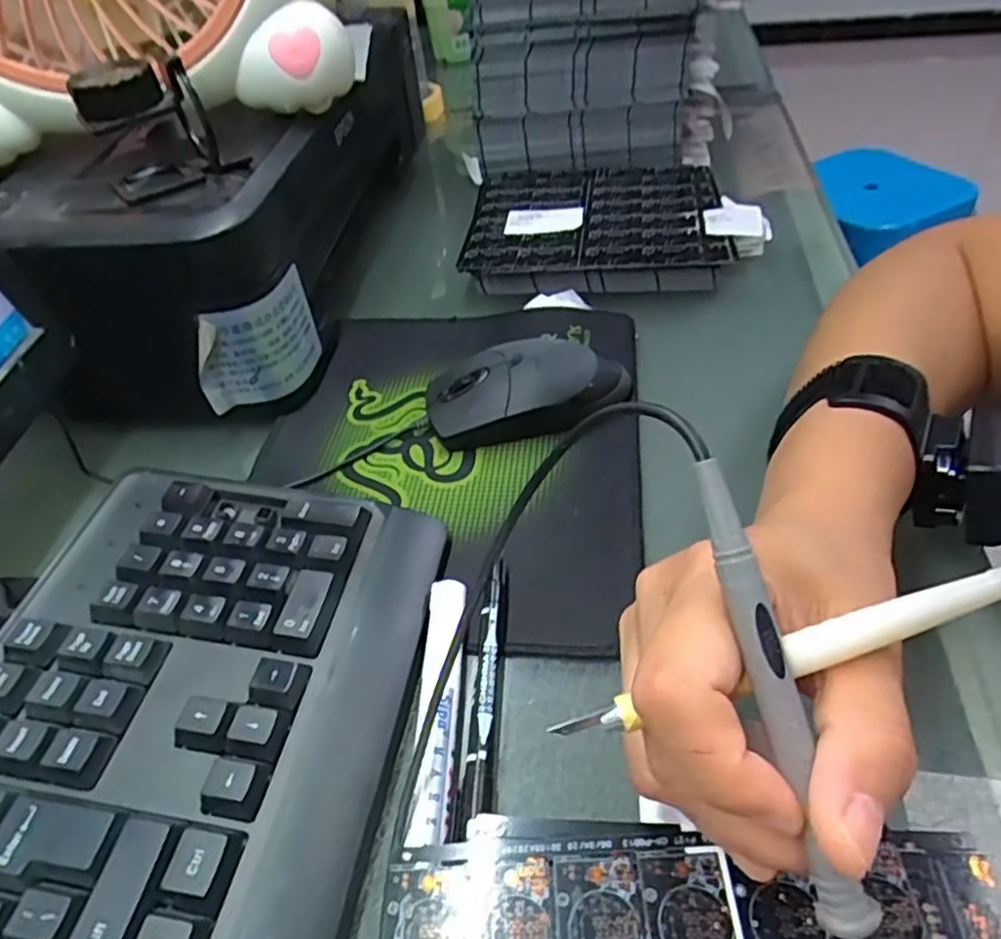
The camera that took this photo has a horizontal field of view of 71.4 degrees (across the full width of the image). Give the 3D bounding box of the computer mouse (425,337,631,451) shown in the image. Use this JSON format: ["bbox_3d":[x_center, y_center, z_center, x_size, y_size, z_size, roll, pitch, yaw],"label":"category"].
[{"bbox_3d":[0.016,-0.046,0.389,0.114,0.037,0.058,-8,44,-1],"label":"computer mouse"}]

